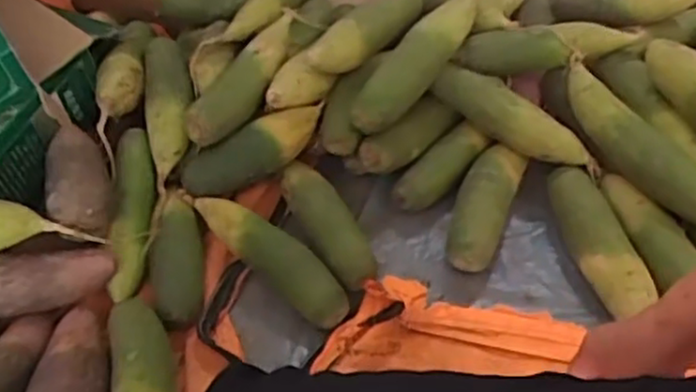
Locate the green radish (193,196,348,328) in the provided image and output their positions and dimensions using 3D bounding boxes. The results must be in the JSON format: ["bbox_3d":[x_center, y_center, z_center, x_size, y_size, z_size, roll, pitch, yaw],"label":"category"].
[{"bbox_3d":[-0.083,0.058,0.788,0.214,0.059,0.057,38,63,13],"label":"green radish"}]

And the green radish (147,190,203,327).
[{"bbox_3d":[-0.184,0.062,0.784,0.047,0.048,0.149,-8,53,-3],"label":"green radish"}]

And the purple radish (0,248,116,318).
[{"bbox_3d":[-0.311,0.082,0.740,0.143,0.054,0.051,-10,51,-21],"label":"purple radish"}]

